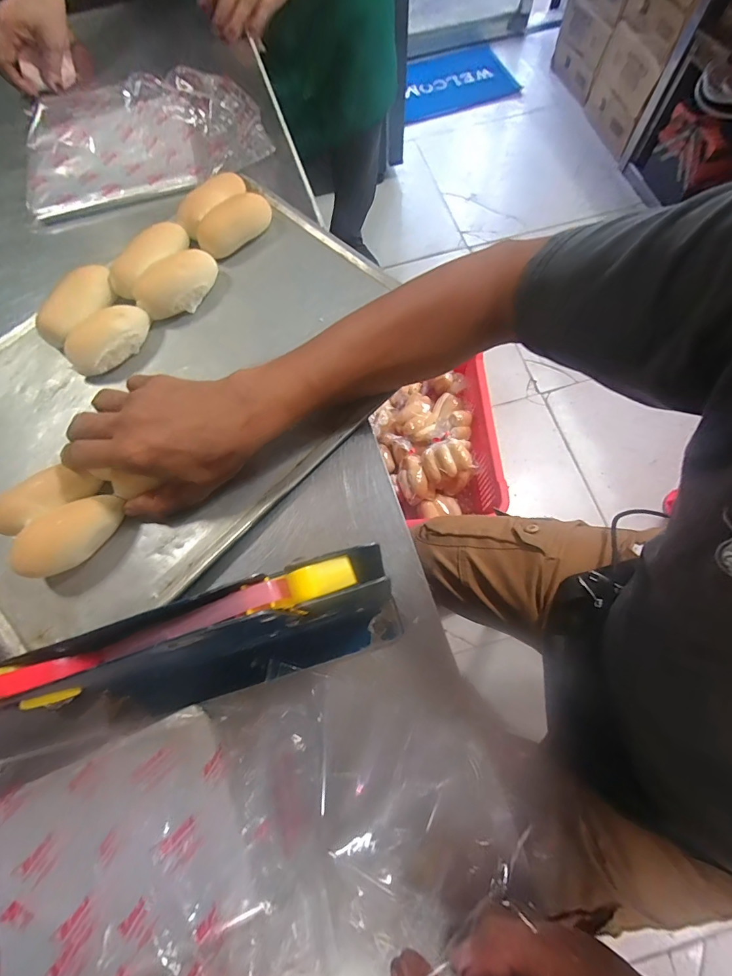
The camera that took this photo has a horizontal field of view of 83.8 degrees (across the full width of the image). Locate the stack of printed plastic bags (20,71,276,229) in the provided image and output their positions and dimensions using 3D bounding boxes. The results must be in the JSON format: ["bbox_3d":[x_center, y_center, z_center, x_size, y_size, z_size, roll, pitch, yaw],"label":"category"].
[{"bbox_3d":[-0.262,-0.417,0.482,0.275,0.019,0.187,-12,76,-2],"label":"stack of printed plastic bags"}]

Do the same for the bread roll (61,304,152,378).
[{"bbox_3d":[-0.240,-0.139,0.384,0.080,0.033,0.040,-41,73,-11],"label":"bread roll"}]

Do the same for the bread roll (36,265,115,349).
[{"bbox_3d":[-0.273,-0.172,0.397,0.044,0.033,0.089,27,73,10],"label":"bread roll"}]

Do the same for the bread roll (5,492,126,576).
[{"bbox_3d":[-0.226,0.036,0.317,0.079,0.034,0.043,-38,73,-10],"label":"bread roll"}]

